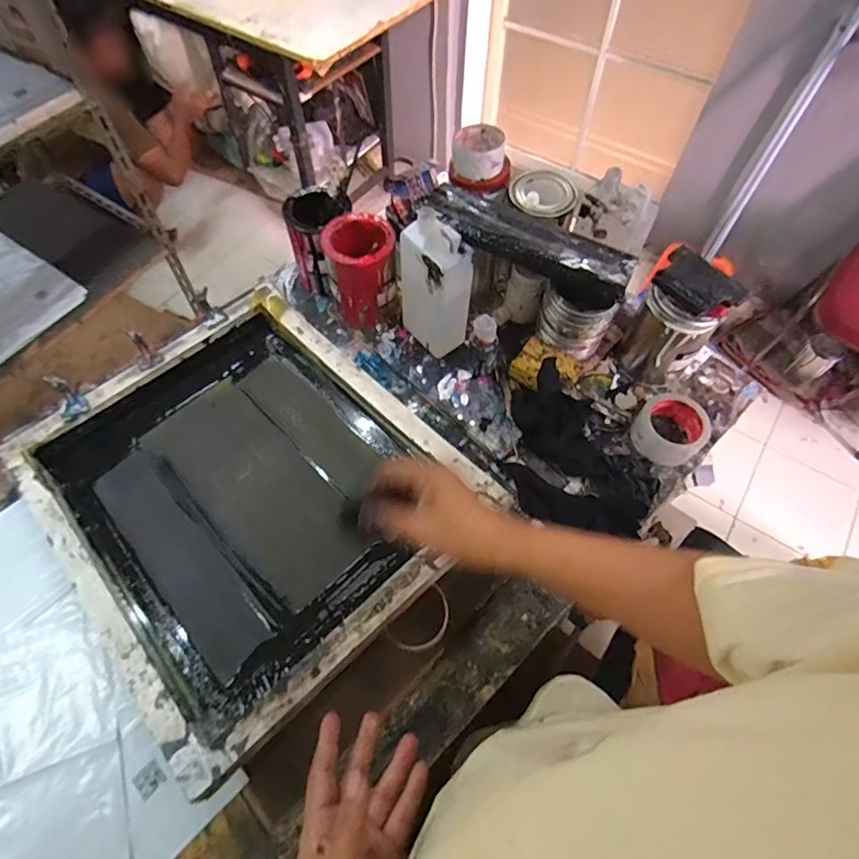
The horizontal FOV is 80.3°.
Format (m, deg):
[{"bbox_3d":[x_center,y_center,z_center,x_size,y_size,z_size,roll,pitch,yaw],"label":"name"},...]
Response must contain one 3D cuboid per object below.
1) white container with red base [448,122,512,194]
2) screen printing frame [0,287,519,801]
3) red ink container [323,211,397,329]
[{"bbox_3d":[0.078,-0.422,0.805,0.101,0.052,0.122,5,60,3],"label":"white container with red base"},{"bbox_3d":[-0.245,0.071,0.700,0.463,0.065,0.554,-40,65,-19],"label":"screen printing frame"},{"bbox_3d":[-0.107,-0.246,0.822,0.105,0.158,0.111,-8,60,-5],"label":"red ink container"}]

